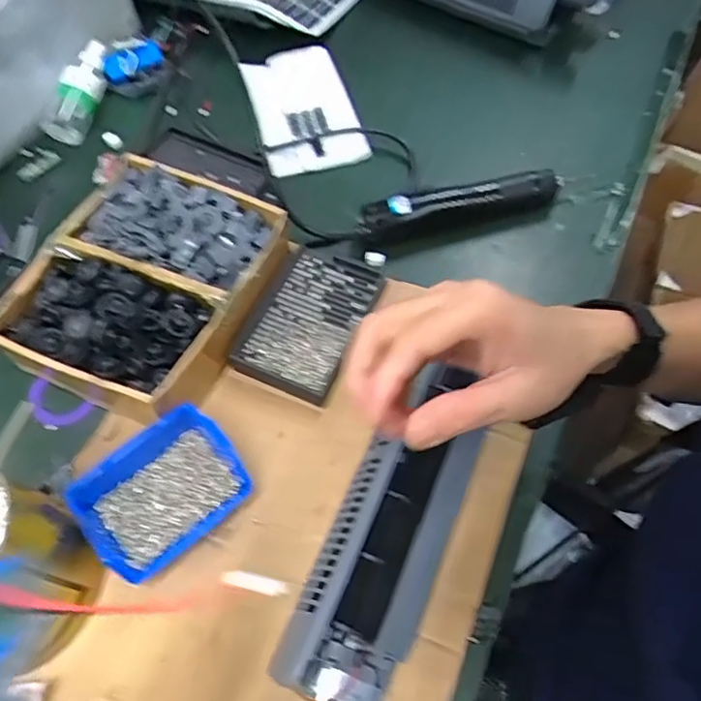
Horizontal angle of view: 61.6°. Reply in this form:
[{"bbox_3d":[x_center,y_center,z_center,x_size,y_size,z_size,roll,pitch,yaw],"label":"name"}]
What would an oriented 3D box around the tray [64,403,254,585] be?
[{"bbox_3d":[-0.140,0.105,0.442,0.114,0.048,0.091,-36,65,-18],"label":"tray"}]

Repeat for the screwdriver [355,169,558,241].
[{"bbox_3d":[0.108,-0.143,0.582,0.201,0.032,0.035,-12,61,-6],"label":"screwdriver"}]

